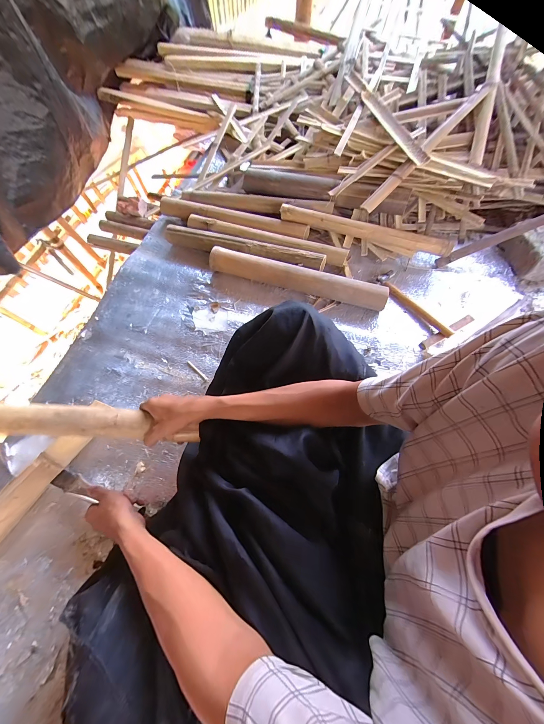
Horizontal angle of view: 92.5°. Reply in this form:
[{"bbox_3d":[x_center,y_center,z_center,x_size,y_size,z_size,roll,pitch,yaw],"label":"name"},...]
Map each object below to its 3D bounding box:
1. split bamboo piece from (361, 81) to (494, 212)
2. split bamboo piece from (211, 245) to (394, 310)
[{"bbox_3d":[0.467,-0.639,0.769,0.560,0.031,0.034,-46,71,-4],"label":"split bamboo piece"},{"bbox_3d":[0.071,-0.250,0.775,0.520,0.069,0.052,16,64,7],"label":"split bamboo piece"}]

